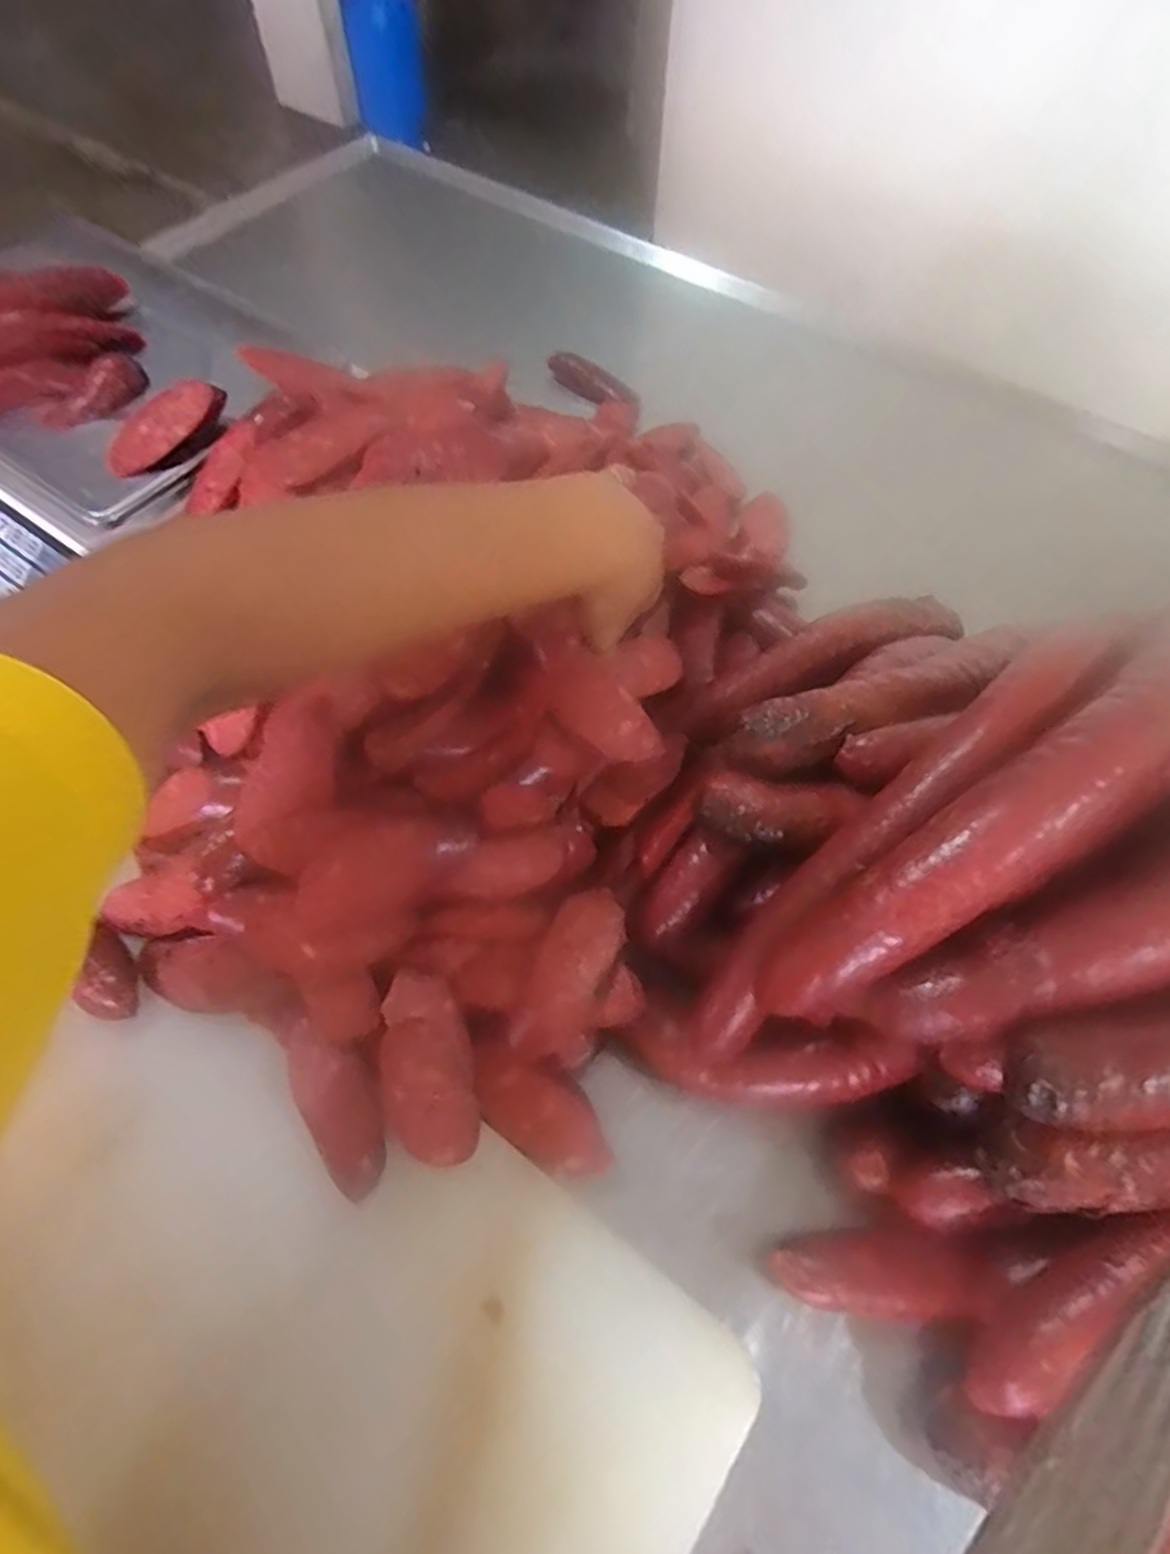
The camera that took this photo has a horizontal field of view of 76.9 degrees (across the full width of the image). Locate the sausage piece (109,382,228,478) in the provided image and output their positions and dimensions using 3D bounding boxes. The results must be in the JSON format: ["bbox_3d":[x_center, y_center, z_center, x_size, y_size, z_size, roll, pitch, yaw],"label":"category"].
[{"bbox_3d":[-0.271,-0.223,0.478,0.085,0.031,0.030,-38,68,-3],"label":"sausage piece"}]

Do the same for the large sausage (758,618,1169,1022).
[{"bbox_3d":[0.173,0.015,0.297,0.247,0.047,0.042,-37,67,-4],"label":"large sausage"}]

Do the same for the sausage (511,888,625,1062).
[{"bbox_3d":[-0.007,0.099,0.370,0.034,0.028,0.085,22,64,11],"label":"sausage"}]

